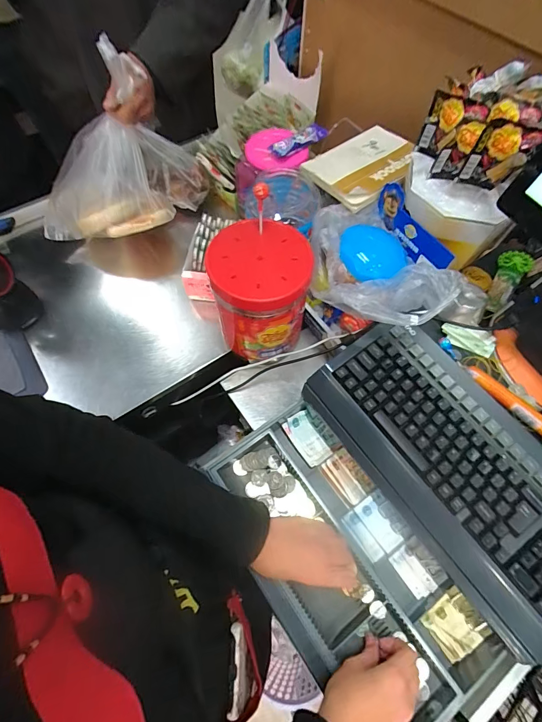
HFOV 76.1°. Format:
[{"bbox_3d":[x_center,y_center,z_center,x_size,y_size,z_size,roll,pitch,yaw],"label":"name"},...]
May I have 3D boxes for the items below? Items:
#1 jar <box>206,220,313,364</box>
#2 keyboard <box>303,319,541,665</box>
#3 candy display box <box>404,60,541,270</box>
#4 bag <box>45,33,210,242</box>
[{"bbox_3d":[-0.019,-0.107,0.558,0.137,0.172,0.145,0,65,-1],"label":"jar"},{"bbox_3d":[0.234,0.132,0.452,0.184,0.069,0.402,-33,70,-15],"label":"keyboard"},{"bbox_3d":[0.278,-0.270,0.482,0.163,0.176,0.124,33,69,13],"label":"candy display box"},{"bbox_3d":[-0.304,-0.378,0.644,0.327,0.257,0.187,4,65,1],"label":"bag"}]

